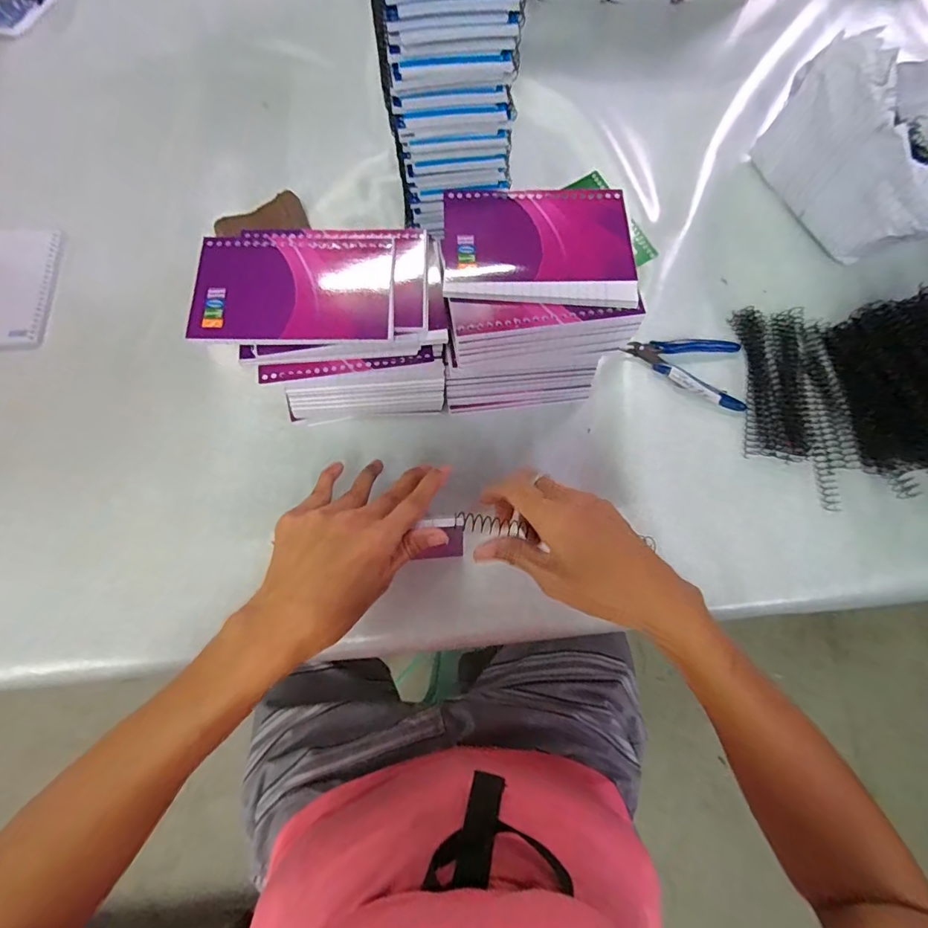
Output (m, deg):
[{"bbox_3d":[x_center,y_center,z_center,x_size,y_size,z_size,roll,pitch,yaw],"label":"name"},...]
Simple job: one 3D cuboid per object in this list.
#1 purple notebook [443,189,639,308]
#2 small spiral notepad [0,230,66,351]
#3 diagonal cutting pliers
[{"bbox_3d":[0.051,-0.153,0.333,0.128,0.007,0.094,1,72,-2],"label":"purple notebook"},{"bbox_3d":[-0.440,-0.168,0.458,0.077,0.013,0.136,-2,71,-2],"label":"small spiral notepad"},{"bbox_3d":[0.208,-0.090,0.447,0.111,0.013,0.072,3,71,0],"label":"diagonal cutting pliers"}]

